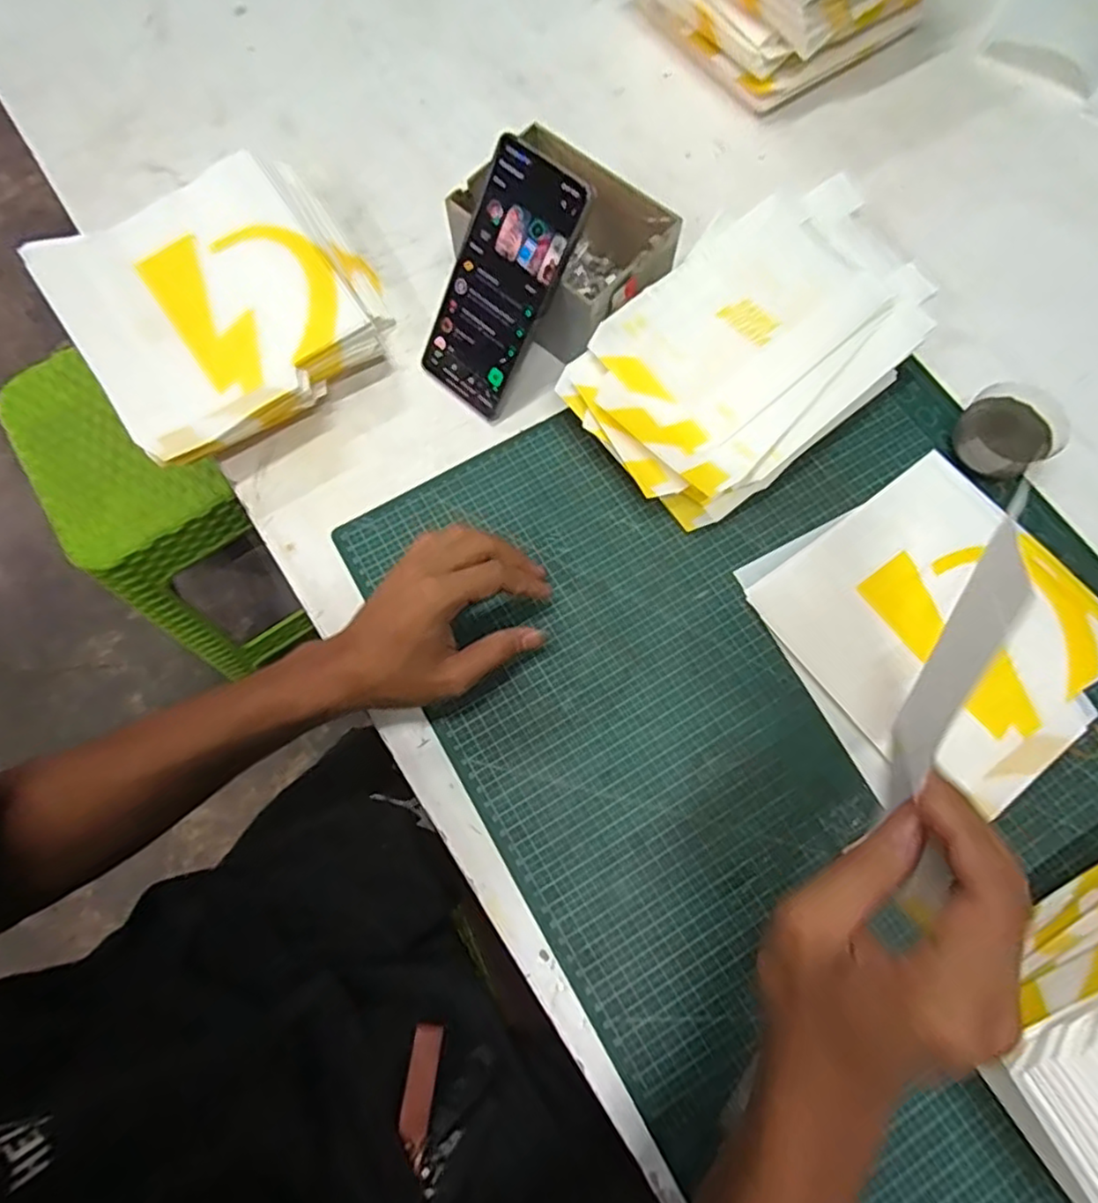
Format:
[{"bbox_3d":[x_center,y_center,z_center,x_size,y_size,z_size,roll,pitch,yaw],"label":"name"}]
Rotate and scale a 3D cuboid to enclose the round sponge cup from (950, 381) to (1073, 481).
[{"bbox_3d":[0.317,-0.117,0.463,0.056,0.034,0.059,0,72,1],"label":"round sponge cup"}]

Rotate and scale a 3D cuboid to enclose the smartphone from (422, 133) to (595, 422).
[{"bbox_3d":[-0.035,-0.209,0.448,0.071,0.161,0.012,42,37,13],"label":"smartphone"}]

